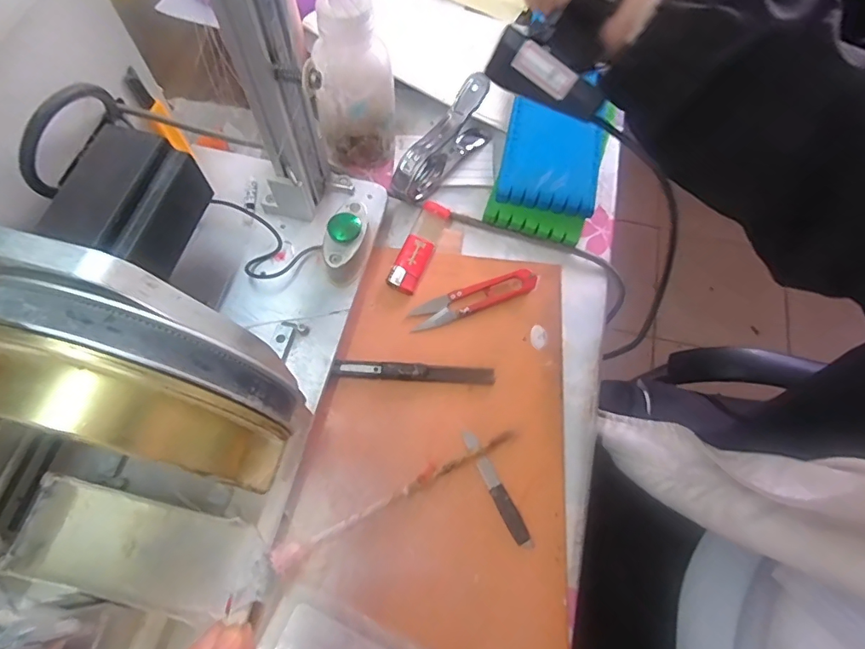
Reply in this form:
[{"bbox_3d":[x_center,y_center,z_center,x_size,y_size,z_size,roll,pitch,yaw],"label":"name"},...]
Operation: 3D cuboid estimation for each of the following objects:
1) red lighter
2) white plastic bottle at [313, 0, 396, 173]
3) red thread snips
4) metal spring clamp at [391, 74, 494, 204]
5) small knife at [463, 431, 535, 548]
[{"bbox_3d":[-0.010,-0.062,0.395,0.023,0.009,0.085,21,66,8],"label":"red lighter"},{"bbox_3d":[-0.060,-0.192,0.382,0.059,0.112,0.053,-1,65,-2],"label":"white plastic bottle"},{"bbox_3d":[0.033,-0.021,0.383,0.104,0.005,0.021,-21,68,-11],"label":"red thread snips"},{"bbox_3d":[0.009,-0.154,0.407,0.030,0.063,0.110,38,69,15],"label":"metal spring clamp"},{"bbox_3d":[0.042,0.108,0.327,0.011,0.005,0.081,-26,69,-13],"label":"small knife"}]

